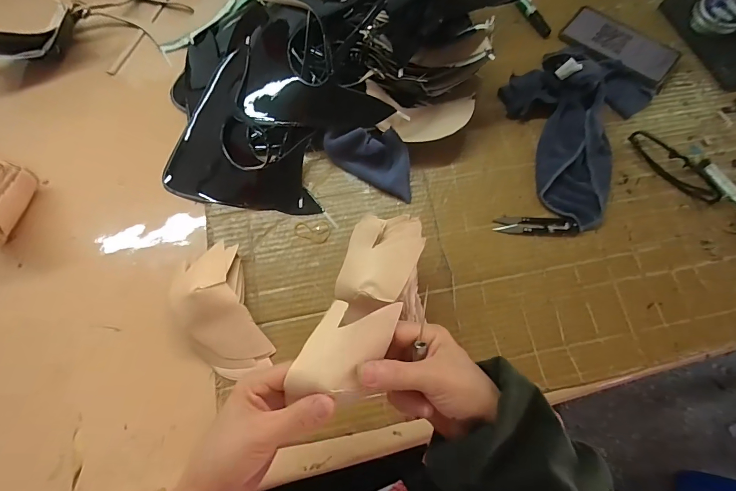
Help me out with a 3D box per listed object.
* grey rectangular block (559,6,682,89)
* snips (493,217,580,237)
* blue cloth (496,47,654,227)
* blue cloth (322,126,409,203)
[{"bbox_3d":[0.382,-0.306,0.568,0.163,0.010,0.086,39,76,11],"label":"grey rectangular block"},{"bbox_3d":[0.218,-0.025,0.484,0.104,0.010,0.023,3,72,0],"label":"snips"},{"bbox_3d":[0.275,-0.177,0.506,0.181,0.055,0.261,28,74,8],"label":"blue cloth"},{"bbox_3d":[0.006,-0.117,0.489,0.129,0.016,0.072,25,109,0],"label":"blue cloth"}]

